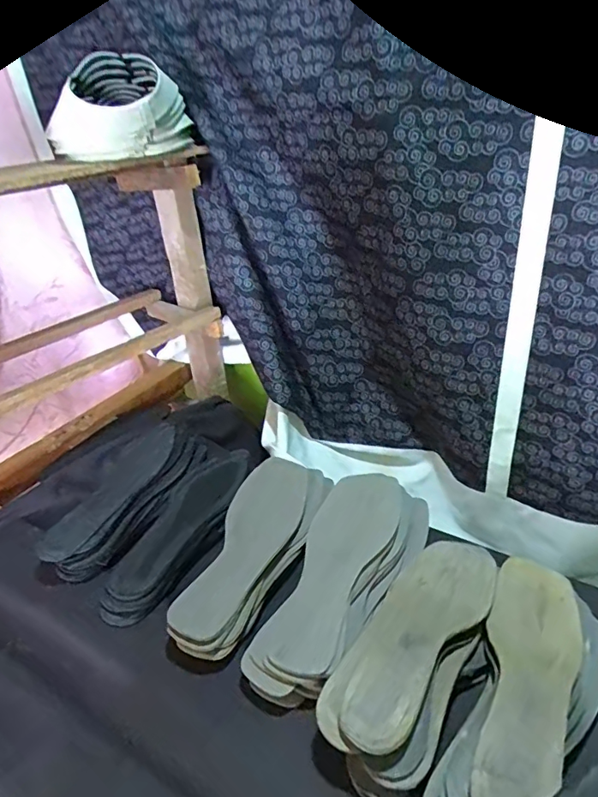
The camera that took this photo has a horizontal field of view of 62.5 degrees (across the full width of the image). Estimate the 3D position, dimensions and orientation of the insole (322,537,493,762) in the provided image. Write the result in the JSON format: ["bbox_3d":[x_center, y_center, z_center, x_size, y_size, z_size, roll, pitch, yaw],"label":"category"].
[{"bbox_3d":[0.106,0.203,0.445,0.082,0.018,0.234,15,28,38],"label":"insole"}]

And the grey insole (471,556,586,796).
[{"bbox_3d":[0.193,0.231,0.414,0.074,0.013,0.241,12,33,26],"label":"grey insole"}]

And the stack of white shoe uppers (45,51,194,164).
[{"bbox_3d":[-0.237,-0.381,0.651,0.176,0.115,0.219,-12,31,-15],"label":"stack of white shoe uppers"}]

